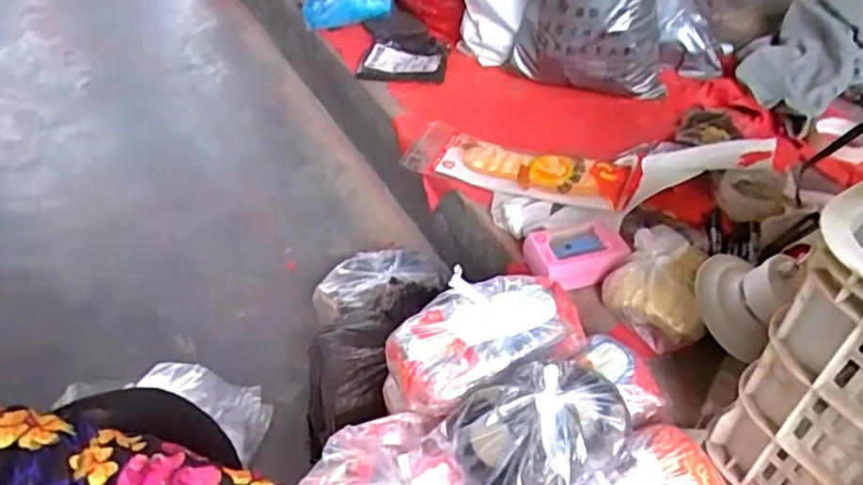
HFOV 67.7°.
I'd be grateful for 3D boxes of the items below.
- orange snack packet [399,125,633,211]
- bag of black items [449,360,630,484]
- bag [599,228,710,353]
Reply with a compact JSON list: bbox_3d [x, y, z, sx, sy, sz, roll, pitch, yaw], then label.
[{"bbox_3d":[0.111,-0.111,0.916,0.304,0.029,0.092,18,48,18],"label":"orange snack packet"},{"bbox_3d":[0.096,0.166,0.575,0.148,0.069,0.108,-23,49,-20],"label":"bag of black items"},{"bbox_3d":[0.258,0.044,0.725,0.114,0.057,0.139,20,49,19],"label":"bag"}]

